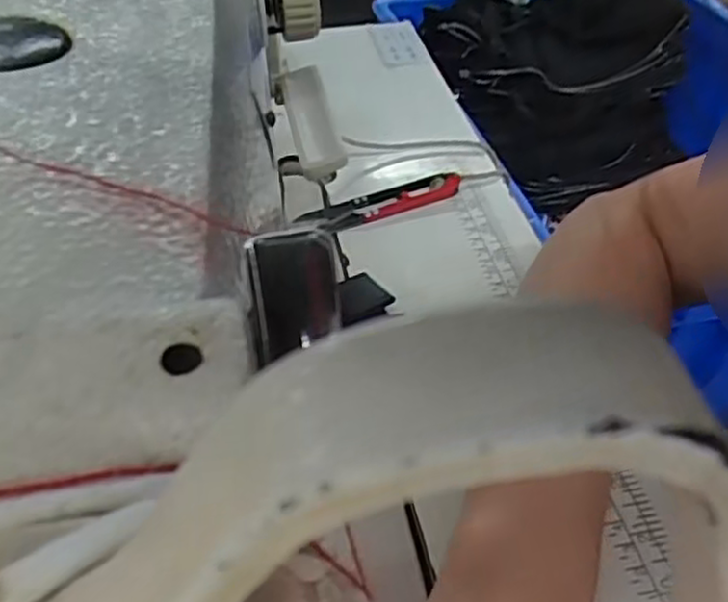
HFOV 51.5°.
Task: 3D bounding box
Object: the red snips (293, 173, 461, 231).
[{"bbox_3d":[0.011,-0.059,0.449,0.100,0.006,0.023,-18,45,-18],"label":"red snips"}]

